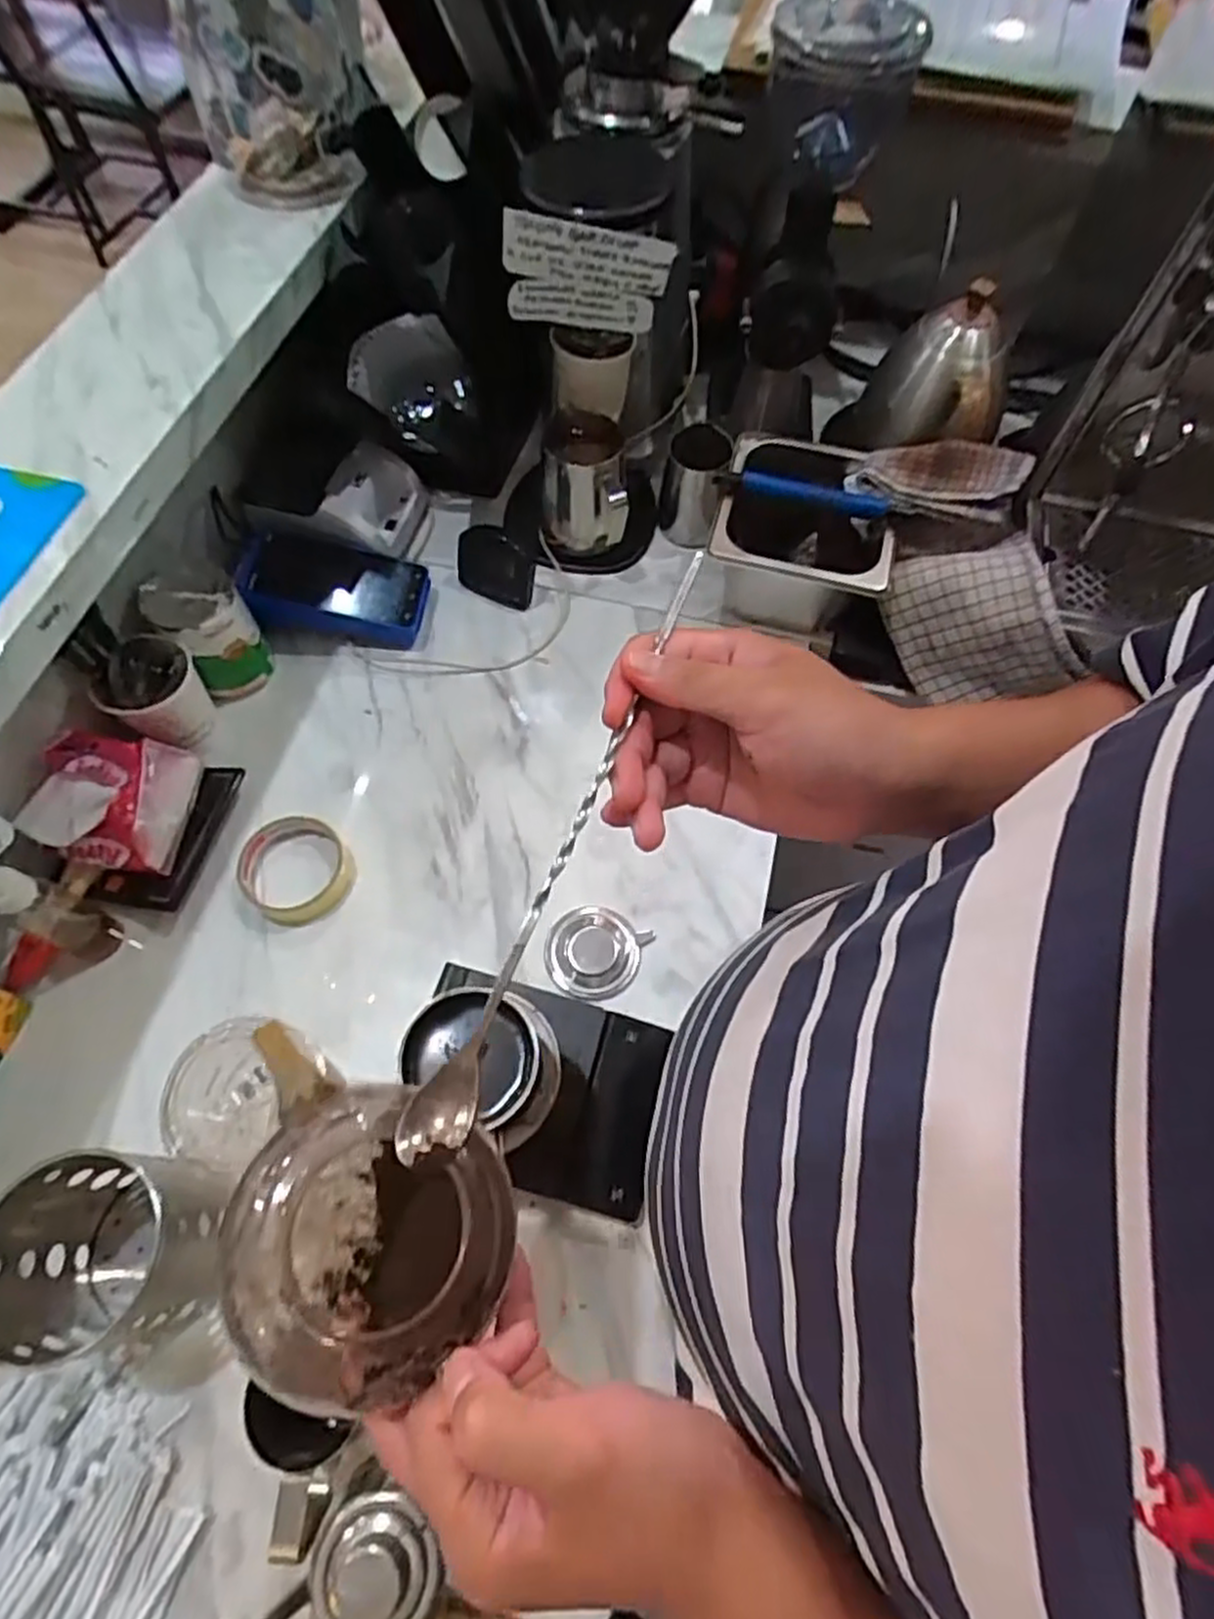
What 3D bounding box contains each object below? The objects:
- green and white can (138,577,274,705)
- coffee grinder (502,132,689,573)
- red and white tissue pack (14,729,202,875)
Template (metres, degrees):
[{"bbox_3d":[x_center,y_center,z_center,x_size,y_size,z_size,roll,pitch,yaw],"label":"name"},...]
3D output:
[{"bbox_3d":[-0.344,-0.152,0.674,0.070,0.101,0.070,-41,72,-20],"label":"green and white can"},{"bbox_3d":[-0.016,-0.381,0.693,0.146,0.297,0.182,1,63,-2],"label":"coffee grinder"},{"bbox_3d":[-0.381,-0.008,0.595,0.091,0.055,0.101,9,63,3],"label":"red and white tissue pack"}]

